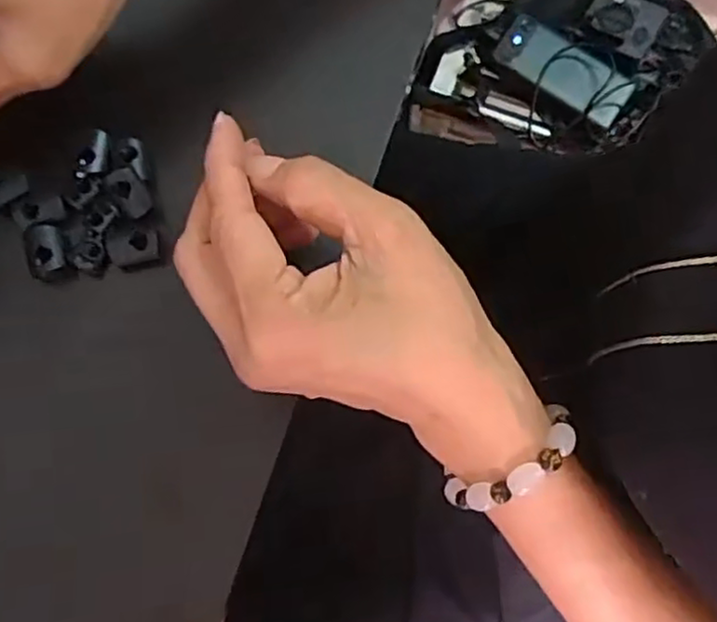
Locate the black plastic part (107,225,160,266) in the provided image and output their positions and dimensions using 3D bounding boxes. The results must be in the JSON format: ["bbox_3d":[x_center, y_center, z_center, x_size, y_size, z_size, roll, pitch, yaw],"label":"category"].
[{"bbox_3d":[-0.090,-0.027,0.277,0.019,0.006,0.015,-9,77,-3],"label":"black plastic part"}]

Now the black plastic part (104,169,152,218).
[{"bbox_3d":[-0.092,-0.048,0.276,0.012,0.008,0.018,-36,80,-8],"label":"black plastic part"}]

